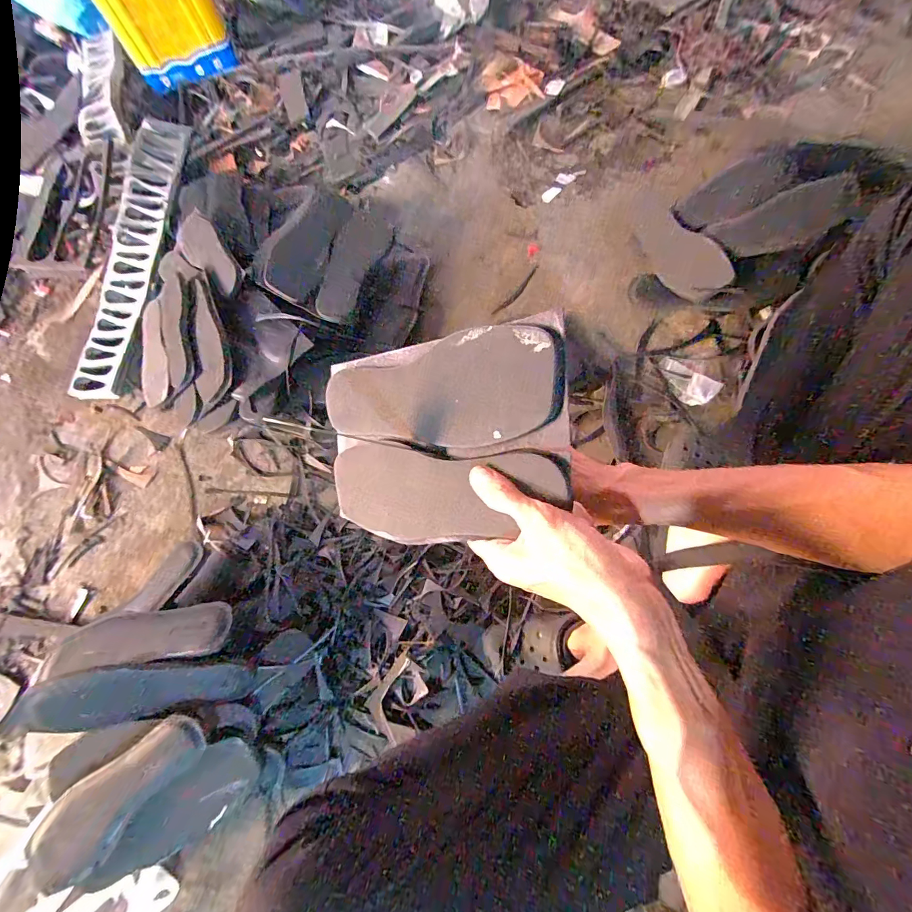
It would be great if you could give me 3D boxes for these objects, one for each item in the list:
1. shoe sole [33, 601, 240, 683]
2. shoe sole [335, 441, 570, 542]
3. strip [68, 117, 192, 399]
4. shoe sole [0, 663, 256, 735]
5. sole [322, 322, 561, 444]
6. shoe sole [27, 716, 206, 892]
[{"bbox_3d":[-0.408,0.238,0.558,0.197,0.014,0.077,-6,40,-12],"label":"shoe sole"},{"bbox_3d":[-0.022,0.034,0.367,0.239,0.010,0.081,3,91,34],"label":"shoe sole"},{"bbox_3d":[-0.673,-0.434,0.888,0.099,0.030,0.653,5,77,-11],"label":"strip"},{"bbox_3d":[-0.395,0.298,0.535,0.255,0.038,0.067,-1,72,-15],"label":"shoe sole"},{"bbox_3d":[-0.026,-0.050,0.365,0.238,0.007,0.086,-6,97,35],"label":"sole"},{"bbox_3d":[-0.418,0.420,0.531,0.222,0.026,0.086,-43,91,-10],"label":"shoe sole"}]

